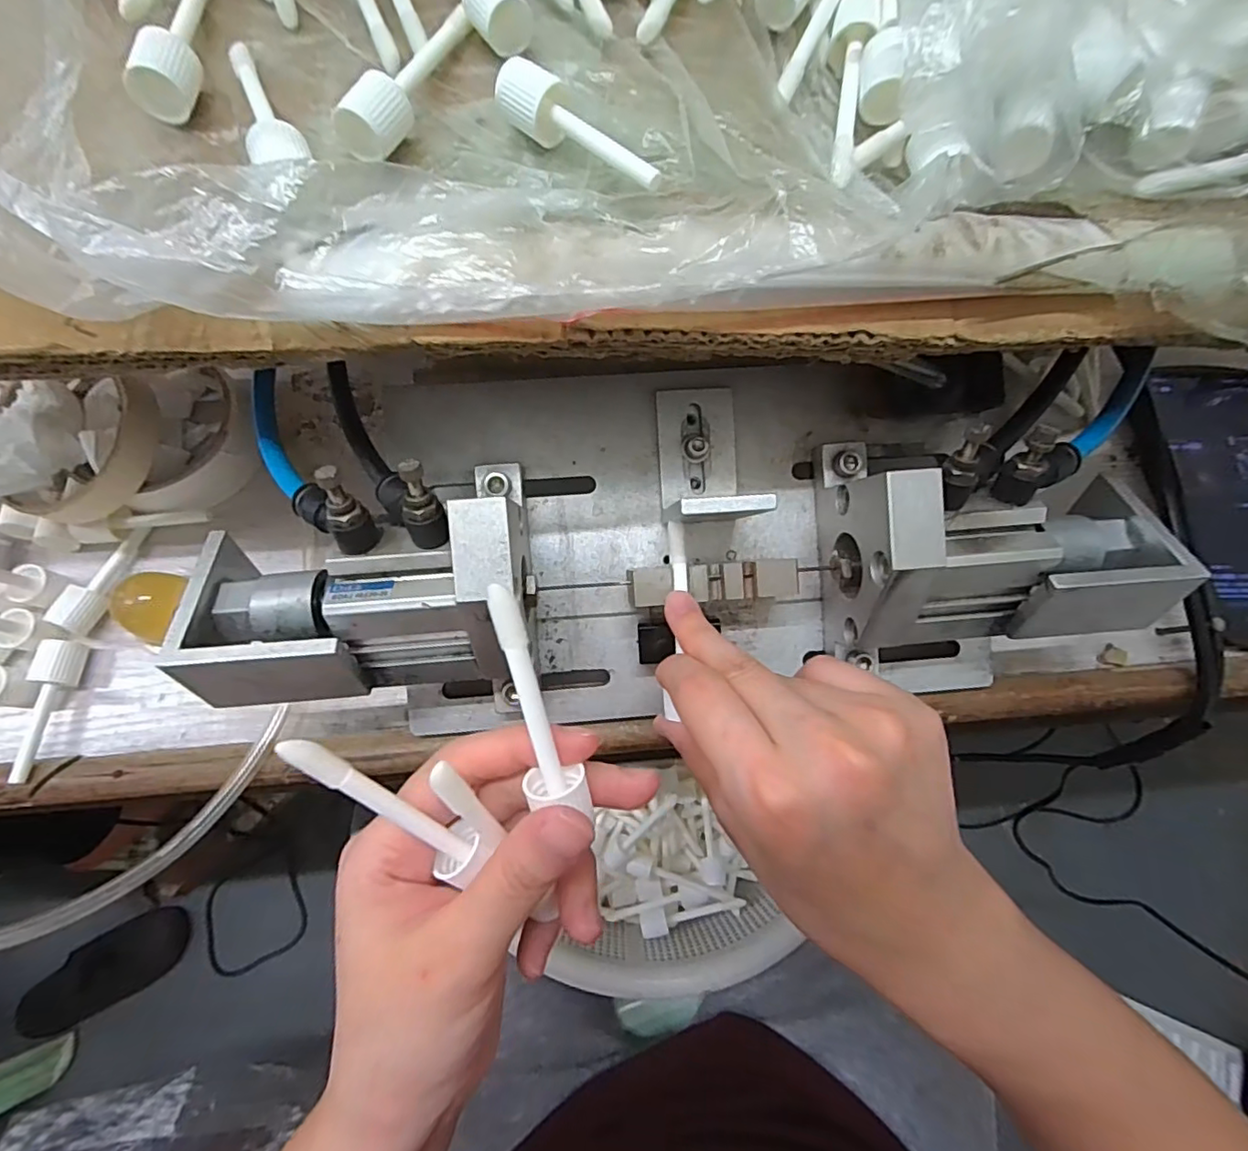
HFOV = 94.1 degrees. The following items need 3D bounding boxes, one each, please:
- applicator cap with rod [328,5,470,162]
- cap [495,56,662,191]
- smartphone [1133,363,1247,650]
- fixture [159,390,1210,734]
[{"bbox_3d":[-0.073,-0.170,0.199,0.014,0.017,0.077,23,75,5],"label":"applicator cap with rod"},{"bbox_3d":[-0.015,-0.143,0.191,0.019,0.015,0.066,-43,80,-12],"label":"cap"},{"bbox_3d":[0.342,-0.043,0.325,0.090,0.013,0.167,1,74,-2],"label":"smartphone"},{"bbox_3d":[0.030,-0.016,0.258,0.391,0.105,0.148,-6,74,-4],"label":"fixture"}]

